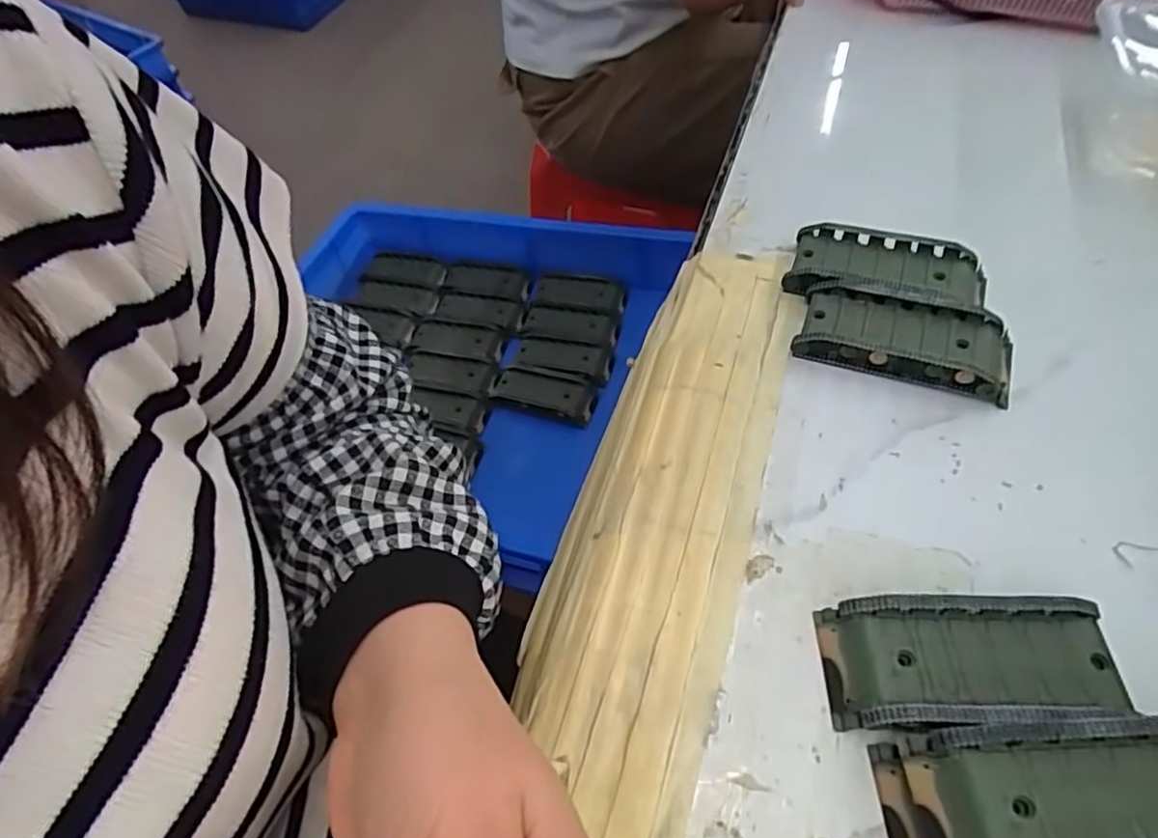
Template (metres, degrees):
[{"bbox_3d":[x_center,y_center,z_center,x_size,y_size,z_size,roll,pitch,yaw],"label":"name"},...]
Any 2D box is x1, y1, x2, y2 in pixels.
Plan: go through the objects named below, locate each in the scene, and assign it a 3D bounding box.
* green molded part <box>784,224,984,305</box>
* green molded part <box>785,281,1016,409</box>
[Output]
[{"bbox_3d":[0.161,-0.076,0.349,0.095,0.021,0.046,17,58,16],"label":"green molded part"},{"bbox_3d":[0.159,-0.040,0.324,0.096,0.020,0.046,16,57,16],"label":"green molded part"}]

